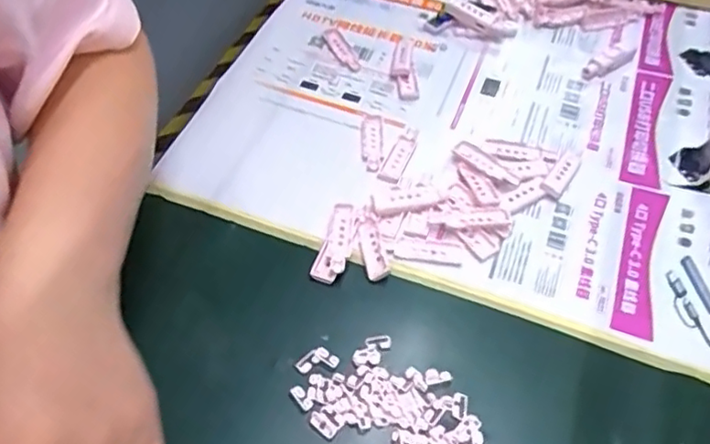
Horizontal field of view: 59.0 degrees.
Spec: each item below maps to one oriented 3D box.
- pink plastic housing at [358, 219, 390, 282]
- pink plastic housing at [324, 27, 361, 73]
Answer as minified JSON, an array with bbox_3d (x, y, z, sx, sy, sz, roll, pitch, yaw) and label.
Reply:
[{"bbox_3d":[0.011,0.017,0.405,0.013,0.007,0.041,-12,55,-12],"label":"pink plastic housing"},{"bbox_3d":[-0.011,-0.146,0.533,0.015,0.004,0.059,-18,57,-17],"label":"pink plastic housing"}]

